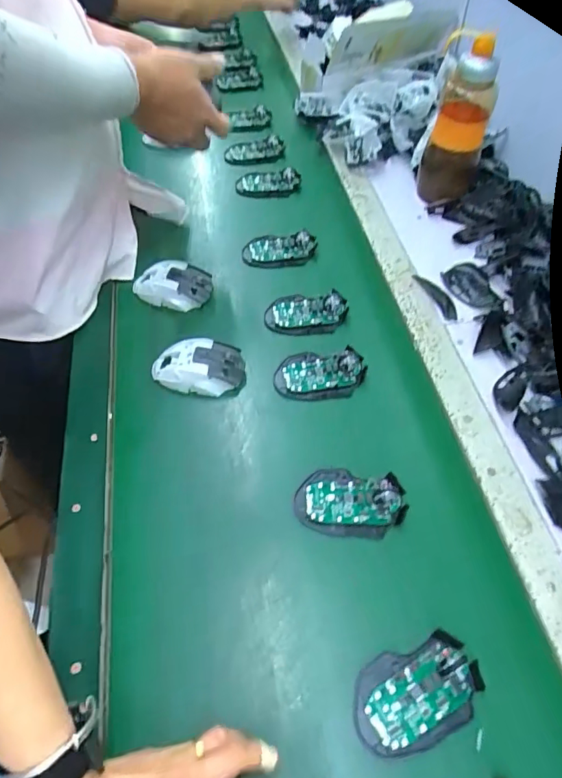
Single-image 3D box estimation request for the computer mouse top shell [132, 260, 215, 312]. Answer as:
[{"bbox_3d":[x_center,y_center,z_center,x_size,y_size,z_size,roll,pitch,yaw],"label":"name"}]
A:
[{"bbox_3d":[-0.156,-0.150,0.706,0.115,0.032,0.069,13,55,9],"label":"computer mouse top shell"}]

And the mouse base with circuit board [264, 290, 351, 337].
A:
[{"bbox_3d":[0.034,-0.106,0.685,0.110,0.023,0.062,7,54,-2],"label":"mouse base with circuit board"}]

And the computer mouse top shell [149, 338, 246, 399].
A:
[{"bbox_3d":[-0.104,-0.029,0.617,0.118,0.035,0.065,4,54,2],"label":"computer mouse top shell"}]

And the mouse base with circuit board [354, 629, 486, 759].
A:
[{"bbox_3d":[0.117,0.259,0.417,0.113,0.023,0.070,-14,57,-16],"label":"mouse base with circuit board"}]

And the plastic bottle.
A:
[{"bbox_3d":[0.276,-0.402,0.769,0.086,0.243,0.068,18,54,7],"label":"plastic bottle"}]

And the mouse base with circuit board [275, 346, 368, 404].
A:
[{"bbox_3d":[0.049,-0.019,0.619,0.111,0.020,0.066,6,54,-2],"label":"mouse base with circuit board"}]

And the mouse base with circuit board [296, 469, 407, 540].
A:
[{"bbox_3d":[0.074,0.118,0.518,0.112,0.017,0.070,10,54,1],"label":"mouse base with circuit board"}]

